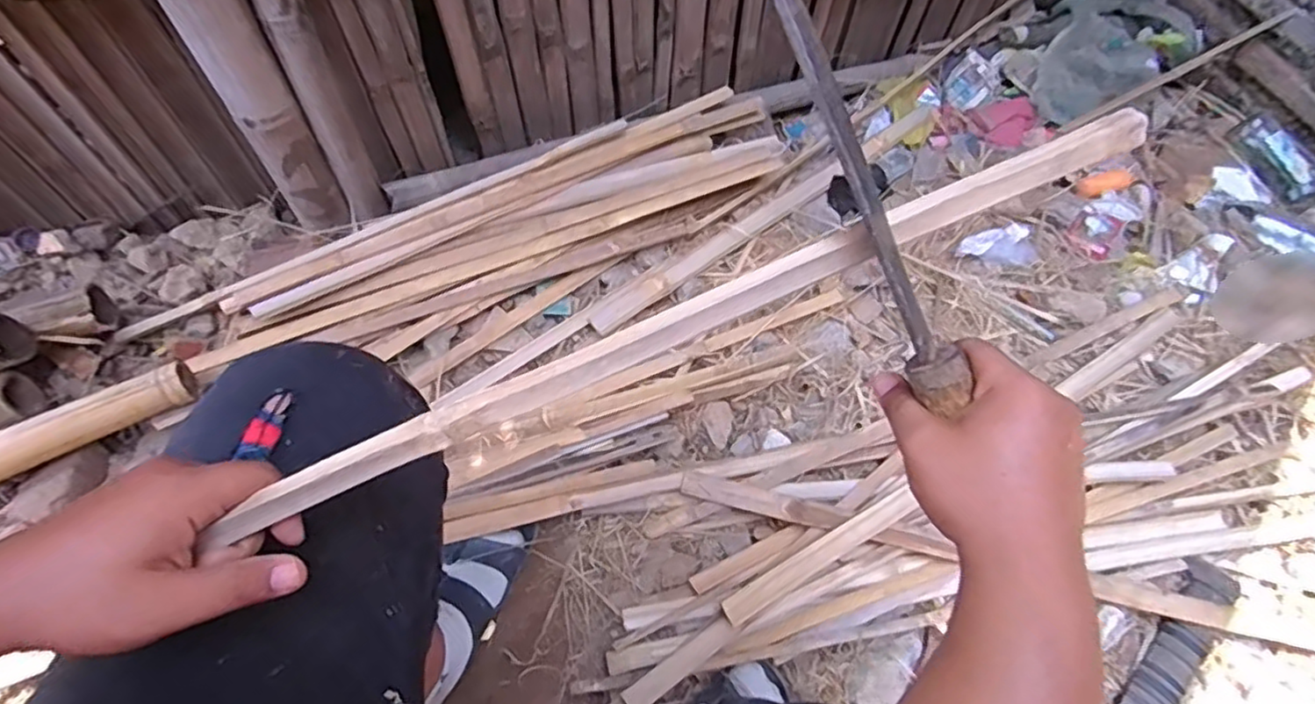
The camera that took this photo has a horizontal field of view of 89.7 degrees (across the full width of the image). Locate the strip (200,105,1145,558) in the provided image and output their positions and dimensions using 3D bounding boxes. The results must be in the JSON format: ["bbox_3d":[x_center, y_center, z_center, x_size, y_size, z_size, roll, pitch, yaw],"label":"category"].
[{"bbox_3d":[0.022,-0.019,0.356,0.531,0.006,0.025,-24,105,-3],"label":"strip"}]

